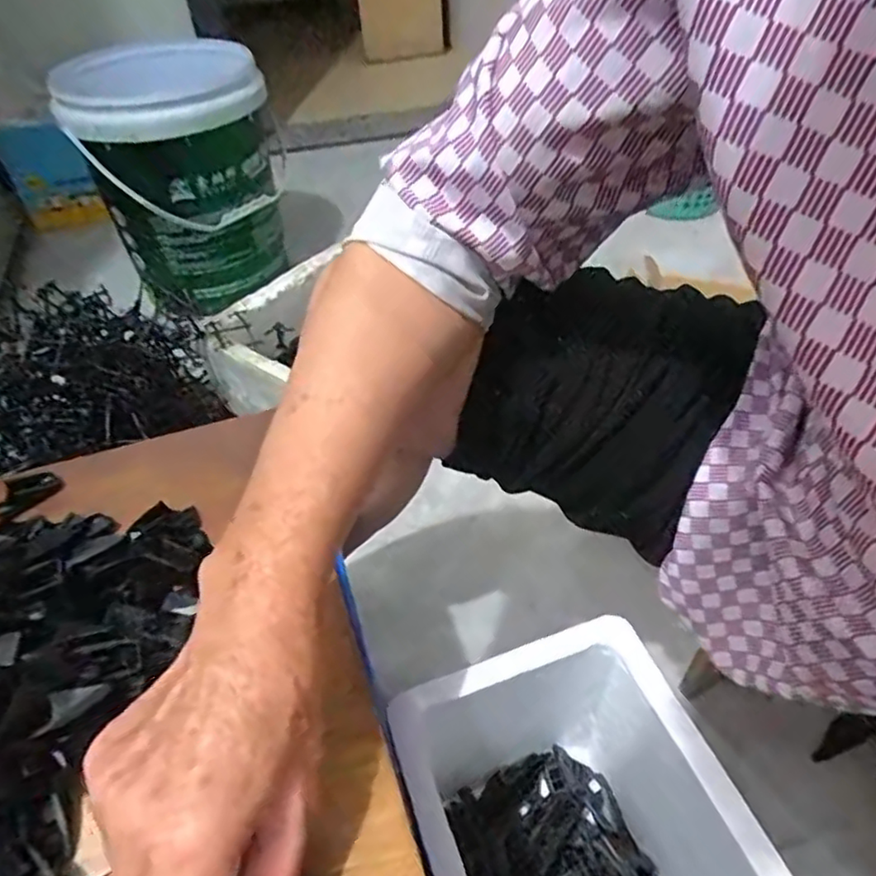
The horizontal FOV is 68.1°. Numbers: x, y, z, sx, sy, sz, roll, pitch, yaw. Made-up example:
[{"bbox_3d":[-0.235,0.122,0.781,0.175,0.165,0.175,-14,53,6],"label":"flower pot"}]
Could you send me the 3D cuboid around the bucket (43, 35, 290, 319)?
[{"bbox_3d":[-0.452,-0.471,1.161,0.301,0.361,0.329,-3,45,3],"label":"bucket"}]

